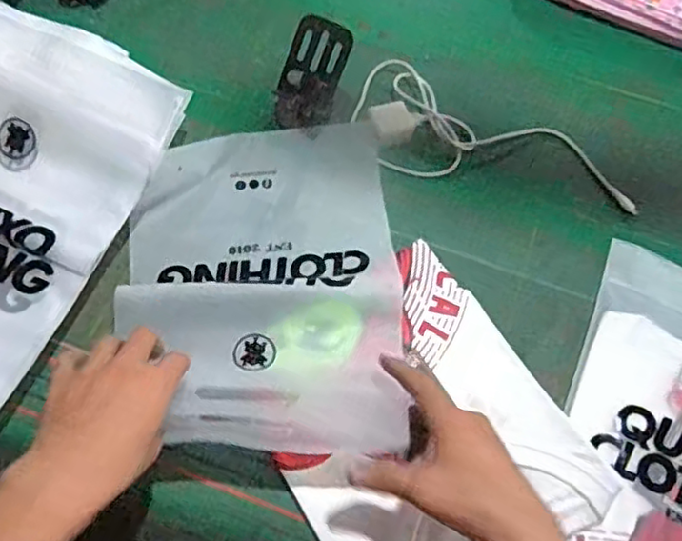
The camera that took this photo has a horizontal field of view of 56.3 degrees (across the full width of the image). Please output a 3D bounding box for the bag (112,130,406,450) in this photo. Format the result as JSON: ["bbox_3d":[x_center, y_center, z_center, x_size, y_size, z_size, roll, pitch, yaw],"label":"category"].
[{"bbox_3d":[-0.070,-0.001,0.578,0.243,0.060,0.322,1,64,-1],"label":"bag"}]

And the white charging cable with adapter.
[{"bbox_3d":[0.157,-0.128,0.665,0.308,0.031,0.122,21,66,9],"label":"white charging cable with adapter"}]

